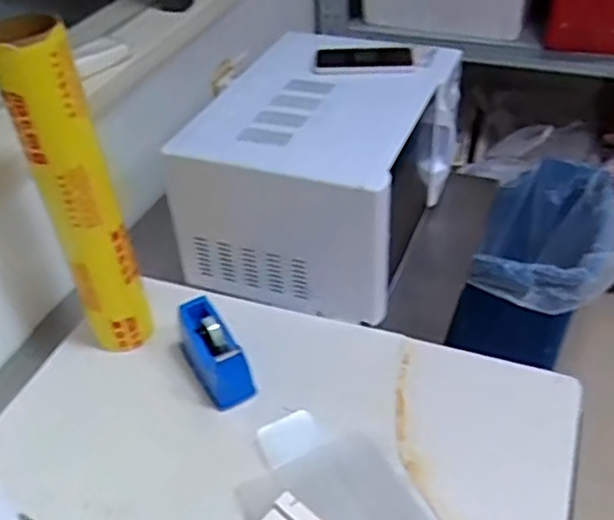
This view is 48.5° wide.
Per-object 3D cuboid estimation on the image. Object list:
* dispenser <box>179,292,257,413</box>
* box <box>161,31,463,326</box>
[{"bbox_3d":[-0.126,0.124,0.922,0.056,0.088,0.142,-24,44,-22],"label":"dispenser"},{"bbox_3d":[0.036,-0.156,1.125,0.326,0.256,0.445,14,43,19],"label":"box"}]

